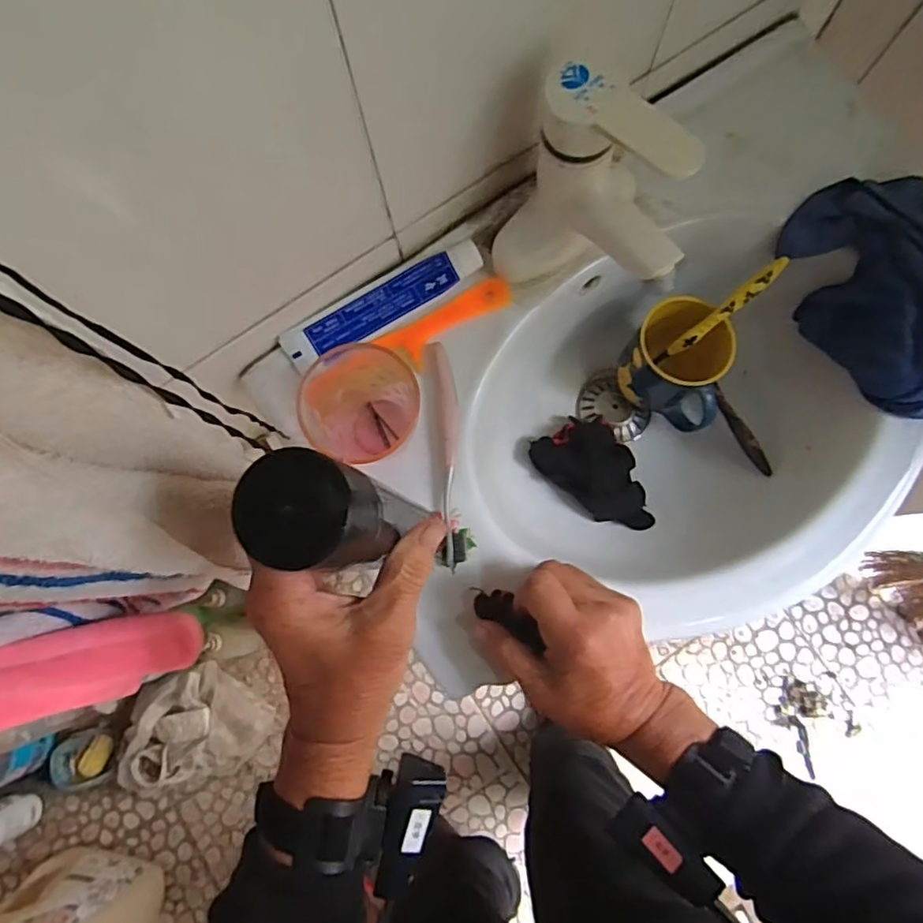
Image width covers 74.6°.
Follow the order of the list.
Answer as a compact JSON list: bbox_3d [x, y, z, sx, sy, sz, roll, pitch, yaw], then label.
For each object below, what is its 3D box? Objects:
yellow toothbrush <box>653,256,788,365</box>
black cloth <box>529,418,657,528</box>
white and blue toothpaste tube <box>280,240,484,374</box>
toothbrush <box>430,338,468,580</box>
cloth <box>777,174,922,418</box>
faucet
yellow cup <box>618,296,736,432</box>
[{"bbox_3d":[0.232,-0.131,0.553,0.011,0.141,0.014,-25,78,-43],"label":"yellow toothbrush"},{"bbox_3d":[0.134,0.016,0.596,0.085,0.032,0.130,-34,81,-3],"label":"black cloth"},{"bbox_3d":[-0.067,-0.134,0.513,0.180,0.031,0.033,-28,81,-2],"label":"white and blue toothpaste tube"},{"bbox_3d":[-0.010,-0.006,0.493,0.020,0.009,0.183,-5,81,1],"label":"toothbrush"},{"bbox_3d":[0.388,-0.155,0.514,0.153,0.088,0.207,-24,81,-2],"label":"cloth"},{"bbox_3d":[0.097,-0.177,0.440,0.133,0.161,0.093,32,84,7],"label":"faucet"},{"bbox_3d":[0.203,-0.091,0.588,0.087,0.096,0.094,0,81,2],"label":"yellow cup"}]

